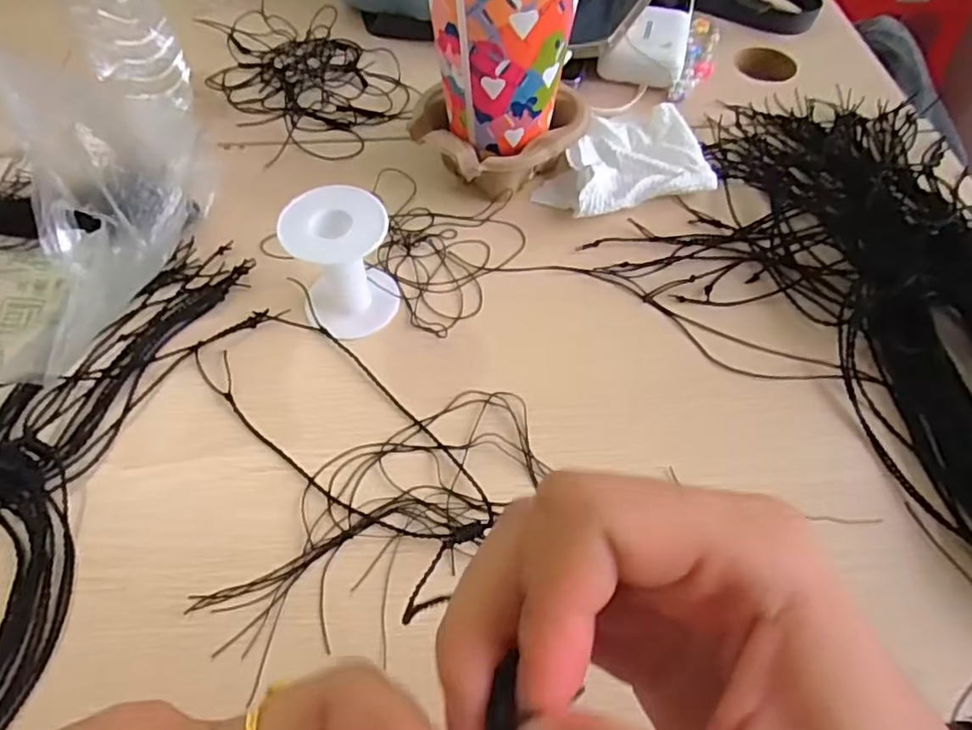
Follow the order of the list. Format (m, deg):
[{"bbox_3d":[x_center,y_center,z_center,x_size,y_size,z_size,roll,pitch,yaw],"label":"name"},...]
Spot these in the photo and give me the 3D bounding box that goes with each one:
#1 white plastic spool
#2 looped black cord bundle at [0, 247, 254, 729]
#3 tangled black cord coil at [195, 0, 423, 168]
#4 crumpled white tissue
[{"bbox_3d":[-0.082,-0.058,0.356,0.054,0.074,0.050,0,57,1],"label":"white plastic spool"},{"bbox_3d":[-0.249,0.063,0.314,0.130,0.014,0.344,9,57,6],"label":"looped black cord bundle"},{"bbox_3d":[-0.151,-0.242,0.512,0.131,0.015,0.187,-31,61,-18],"label":"tangled black cord coil"},{"bbox_3d":[0.093,-0.146,0.445,0.119,0.018,0.090,-13,57,-7],"label":"crumpled white tissue"}]

